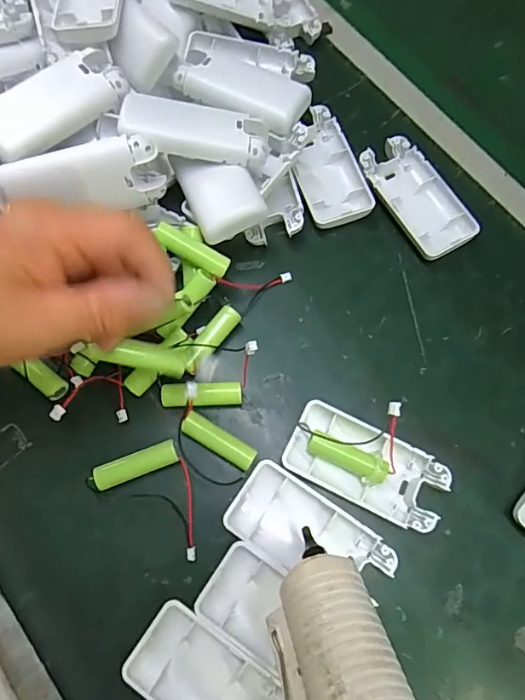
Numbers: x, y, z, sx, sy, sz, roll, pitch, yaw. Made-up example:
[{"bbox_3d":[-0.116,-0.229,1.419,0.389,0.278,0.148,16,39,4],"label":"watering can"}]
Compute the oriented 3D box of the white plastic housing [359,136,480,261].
[{"bbox_3d":[0.109,-0.109,0.351,0.046,0.015,0.092,-28,76,-10],"label":"white plastic housing"}]

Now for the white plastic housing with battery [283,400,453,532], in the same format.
[{"bbox_3d":[0.062,0.070,0.293,0.092,0.012,0.046,26,74,6],"label":"white plastic housing with battery"}]

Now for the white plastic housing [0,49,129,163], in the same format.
[{"bbox_3d":[-0.130,-0.152,0.304,0.091,0.014,0.042,-36,78,-12],"label":"white plastic housing"}]

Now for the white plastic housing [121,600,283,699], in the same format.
[{"bbox_3d":[-0.025,0.180,0.259,0.092,0.013,0.043,35,75,8],"label":"white plastic housing"}]

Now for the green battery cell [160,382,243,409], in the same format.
[{"bbox_3d":[-0.038,0.028,0.306,0.049,0.012,0.013,-3,73,-3],"label":"green battery cell"}]

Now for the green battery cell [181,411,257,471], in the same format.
[{"bbox_3d":[-0.026,0.056,0.298,0.048,0.011,0.014,31,74,7],"label":"green battery cell"}]

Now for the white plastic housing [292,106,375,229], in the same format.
[{"bbox_3d":[0.047,-0.133,0.356,0.044,0.016,0.088,-17,74,-7],"label":"white plastic housing"}]

